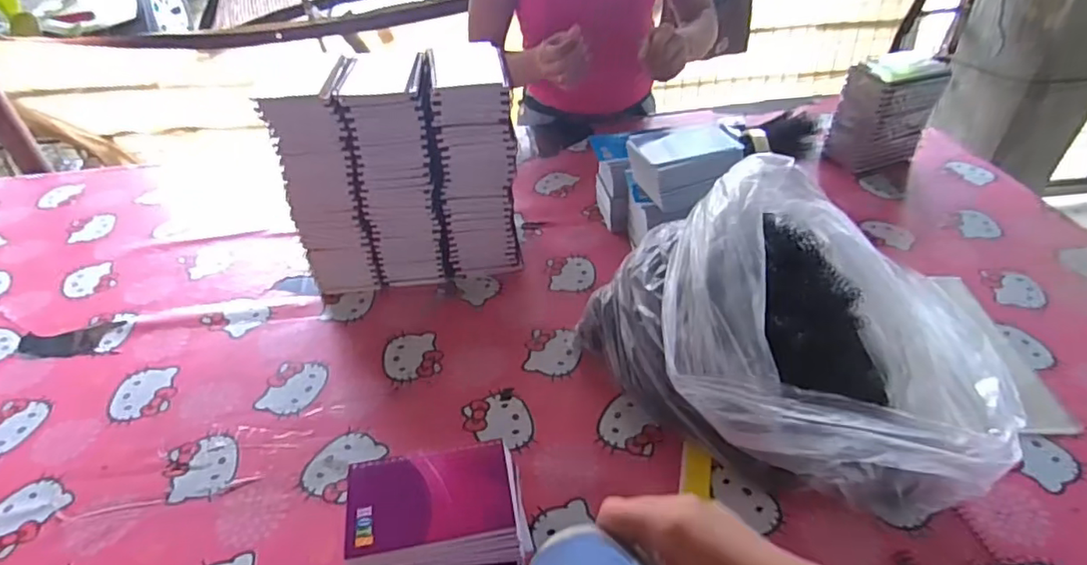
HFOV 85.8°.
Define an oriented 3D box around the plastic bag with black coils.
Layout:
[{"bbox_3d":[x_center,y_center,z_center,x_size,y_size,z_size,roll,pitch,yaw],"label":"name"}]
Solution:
[{"bbox_3d":[0.242,0.049,0.598,0.372,0.213,0.321,-3,41,0],"label":"plastic bag with black coils"}]

